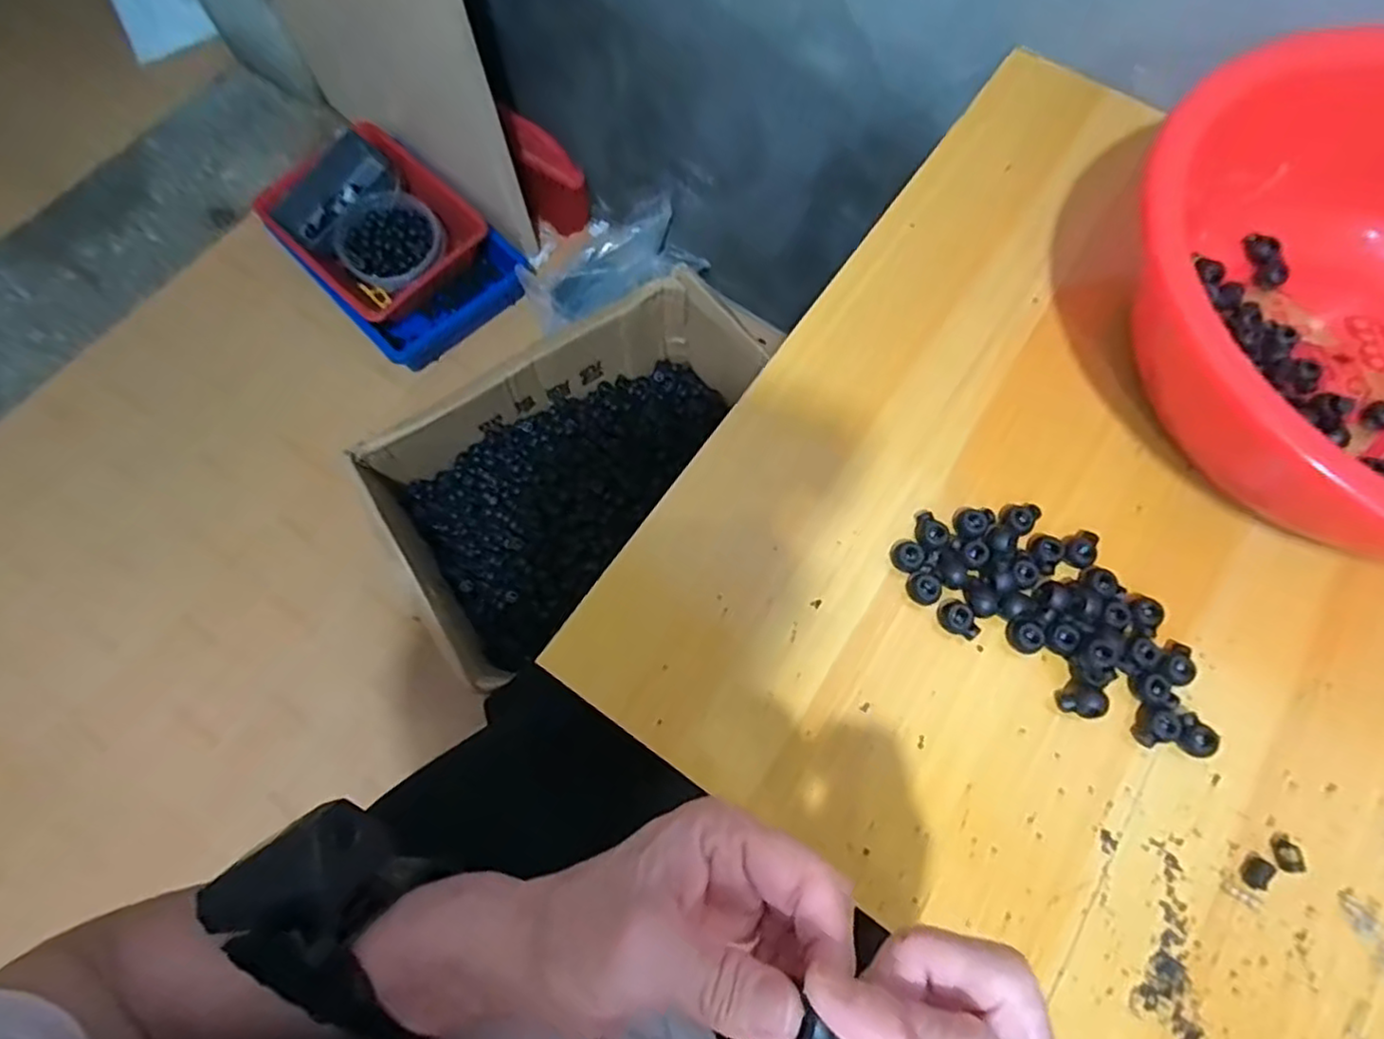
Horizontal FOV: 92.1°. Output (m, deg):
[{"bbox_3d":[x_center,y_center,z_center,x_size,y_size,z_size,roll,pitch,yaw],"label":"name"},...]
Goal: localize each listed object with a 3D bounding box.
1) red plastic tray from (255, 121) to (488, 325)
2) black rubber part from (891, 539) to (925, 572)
[{"bbox_3d":[-0.478,-0.444,0.994,0.293,0.077,0.226,40,87,4],"label":"red plastic tray"},{"bbox_3d":[0.124,0.021,0.385,0.016,0.010,0.018,-41,75,-14],"label":"black rubber part"}]

